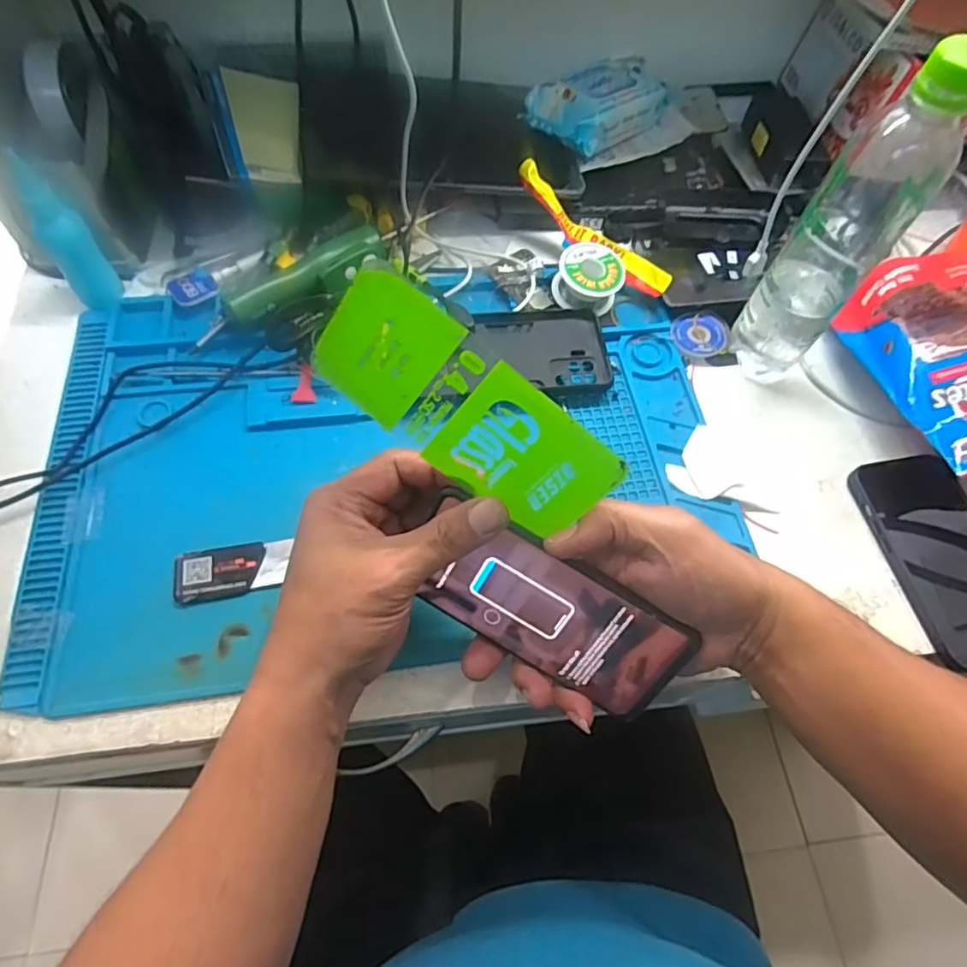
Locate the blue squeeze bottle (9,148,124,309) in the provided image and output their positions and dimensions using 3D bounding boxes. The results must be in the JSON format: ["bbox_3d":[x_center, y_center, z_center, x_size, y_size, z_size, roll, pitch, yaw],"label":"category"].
[{"bbox_3d":[-0.307,-0.177,0.432,0.030,0.109,0.035,-28,66,-15],"label":"blue squeeze bottle"}]

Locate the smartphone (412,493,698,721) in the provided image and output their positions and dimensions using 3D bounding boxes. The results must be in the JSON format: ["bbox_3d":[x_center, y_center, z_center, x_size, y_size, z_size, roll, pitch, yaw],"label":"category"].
[{"bbox_3d":[0.033,0.069,0.323,0.152,0.070,0.005,31,25,2],"label":"smartphone"}]

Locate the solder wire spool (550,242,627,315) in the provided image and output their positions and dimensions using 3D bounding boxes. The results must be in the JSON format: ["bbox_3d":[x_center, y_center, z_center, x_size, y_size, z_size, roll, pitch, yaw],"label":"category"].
[{"bbox_3d":[0.086,-0.168,0.478,0.052,0.028,0.046,22,64,10],"label":"solder wire spool"}]

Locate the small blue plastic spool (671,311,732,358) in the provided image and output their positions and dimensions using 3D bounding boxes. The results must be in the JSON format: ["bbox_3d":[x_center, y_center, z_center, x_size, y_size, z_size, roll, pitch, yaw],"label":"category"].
[{"bbox_3d":[0.179,-0.123,0.486,0.044,0.009,0.041,1,62,-2],"label":"small blue plastic spool"}]

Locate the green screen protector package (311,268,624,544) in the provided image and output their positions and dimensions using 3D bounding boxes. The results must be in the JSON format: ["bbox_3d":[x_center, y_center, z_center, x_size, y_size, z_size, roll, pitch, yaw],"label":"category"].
[{"bbox_3d":[-0.008,-0.034,0.283,0.150,0.067,0.005,39,32,-10],"label":"green screen protector package"}]

